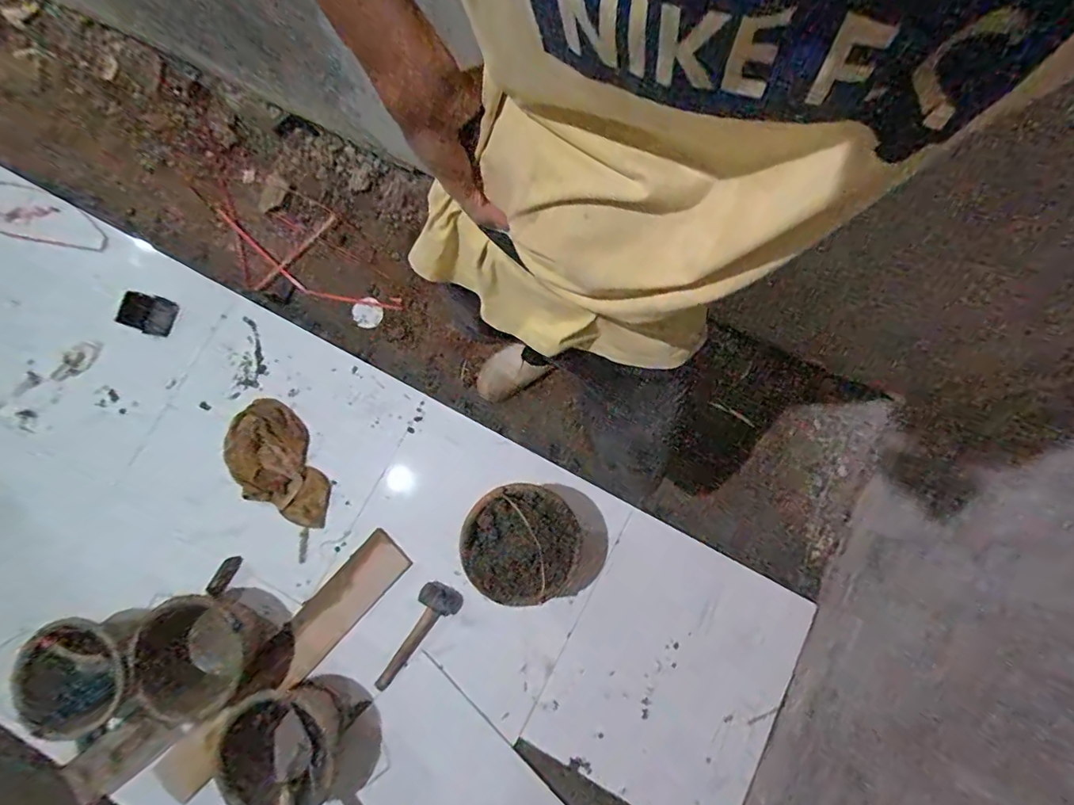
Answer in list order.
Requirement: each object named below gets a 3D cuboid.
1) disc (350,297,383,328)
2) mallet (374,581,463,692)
[{"bbox_3d":[-0.468,-0.248,1.402,0.076,0.015,0.086,-29,80,-5],"label":"disc"},{"bbox_3d":[-0.295,0.547,1.196,0.097,0.059,0.282,38,82,7],"label":"mallet"}]

